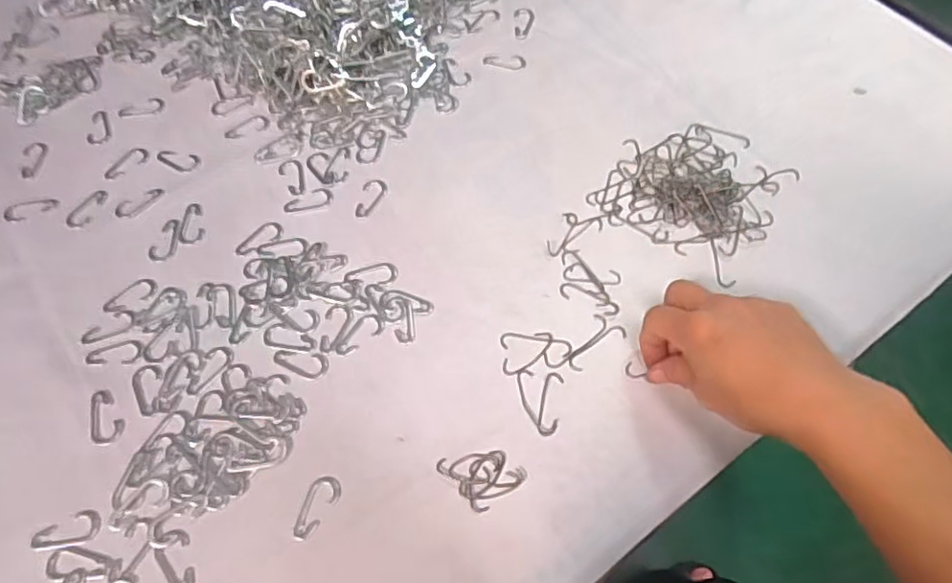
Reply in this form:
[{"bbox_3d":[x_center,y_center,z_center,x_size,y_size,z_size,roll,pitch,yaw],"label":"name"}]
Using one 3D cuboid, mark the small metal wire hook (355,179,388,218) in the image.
[{"bbox_3d":[-0.080,-0.071,0.464,0.018,0.004,0.037,14,63,8],"label":"small metal wire hook"}]

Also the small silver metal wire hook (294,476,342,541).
[{"bbox_3d":[-0.094,0.127,0.358,0.018,0.004,0.037,23,65,12],"label":"small silver metal wire hook"}]

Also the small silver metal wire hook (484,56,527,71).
[{"bbox_3d":[0.025,-0.199,0.529,0.037,0.004,0.014,5,63,4],"label":"small silver metal wire hook"}]

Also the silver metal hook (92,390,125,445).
[{"bbox_3d":[-0.235,0.079,0.389,0.018,0.004,0.037,-14,63,-7],"label":"silver metal hook"}]

